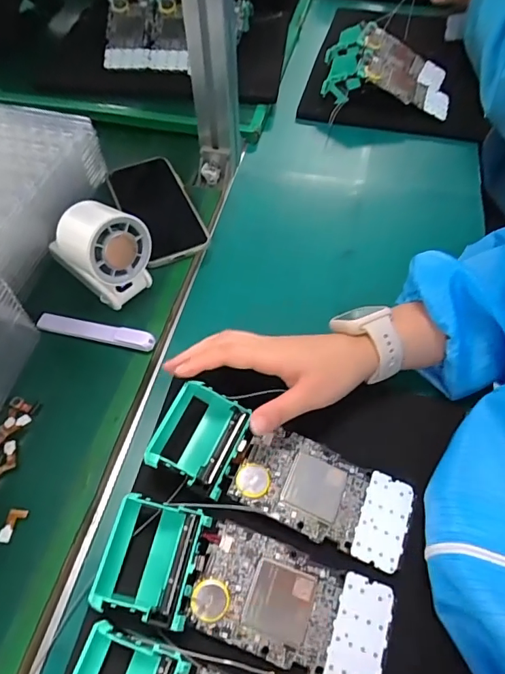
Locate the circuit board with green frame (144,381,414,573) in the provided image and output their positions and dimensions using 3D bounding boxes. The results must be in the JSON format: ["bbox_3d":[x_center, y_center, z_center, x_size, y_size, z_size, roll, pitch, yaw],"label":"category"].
[{"bbox_3d":[0.021,0.106,0.354,0.194,0.041,0.073,24,56,5],"label":"circuit board with green frame"}]

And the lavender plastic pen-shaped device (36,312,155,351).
[{"bbox_3d":[-0.143,-0.006,0.420,0.114,0.012,0.015,12,54,9],"label":"lavender plastic pen-shaped device"}]

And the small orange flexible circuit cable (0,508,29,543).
[{"bbox_3d":[-0.173,0.135,0.334,0.011,0.004,0.024,13,54,9],"label":"small orange flexible circuit cable"}]

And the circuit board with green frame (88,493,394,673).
[{"bbox_3d":[-0.008,0.162,0.306,0.193,0.043,0.075,12,54,9],"label":"circuit board with green frame"}]

